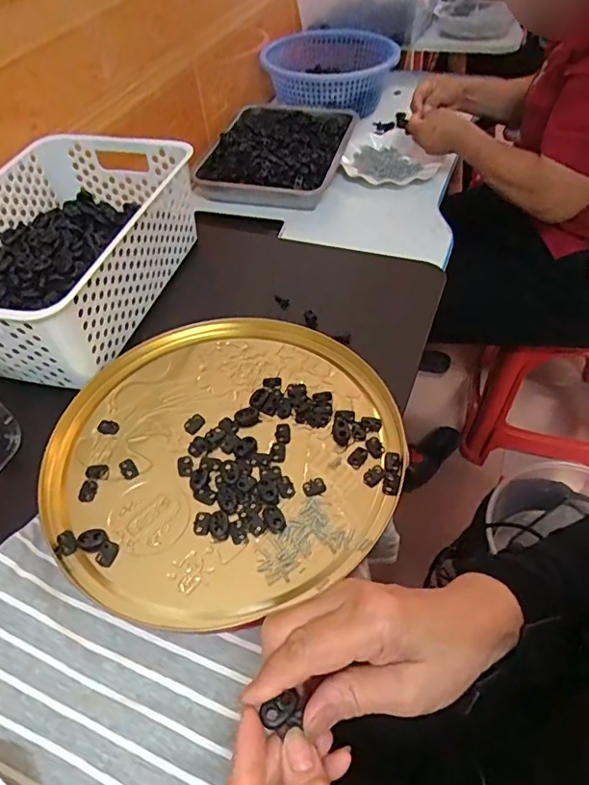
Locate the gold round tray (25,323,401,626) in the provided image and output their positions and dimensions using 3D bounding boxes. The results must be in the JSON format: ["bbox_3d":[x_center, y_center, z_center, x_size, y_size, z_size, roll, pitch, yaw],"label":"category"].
[{"bbox_3d":[-0.064,0.043,0.457,0.292,0.011,0.283,-2,49,3],"label":"gold round tray"}]

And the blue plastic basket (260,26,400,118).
[{"bbox_3d":[0.081,-0.693,1.135,0.262,0.087,0.291,6,50,10],"label":"blue plastic basket"}]

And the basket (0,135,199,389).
[{"bbox_3d":[-0.246,-0.152,0.572,0.201,0.099,0.300,11,51,13],"label":"basket"}]

